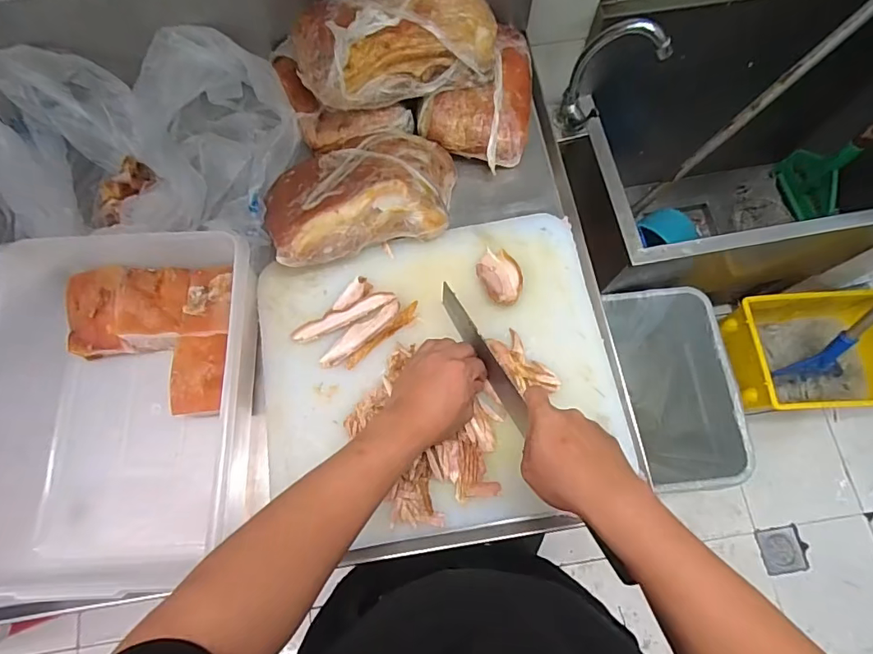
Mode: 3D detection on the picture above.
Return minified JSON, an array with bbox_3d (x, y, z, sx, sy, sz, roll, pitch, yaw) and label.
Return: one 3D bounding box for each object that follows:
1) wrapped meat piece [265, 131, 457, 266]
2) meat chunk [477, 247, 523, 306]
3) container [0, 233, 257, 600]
[{"bbox_3d":[-0.088,-0.167,0.574,0.240,0.078,0.148,-16,74,-4],"label":"wrapped meat piece"},{"bbox_3d":[0.077,-0.061,0.569,0.046,0.014,0.071,-27,75,-7],"label":"meat chunk"},{"bbox_3d":[-0.333,0.080,0.536,0.260,0.129,0.357,-2,73,0],"label":"container"}]

